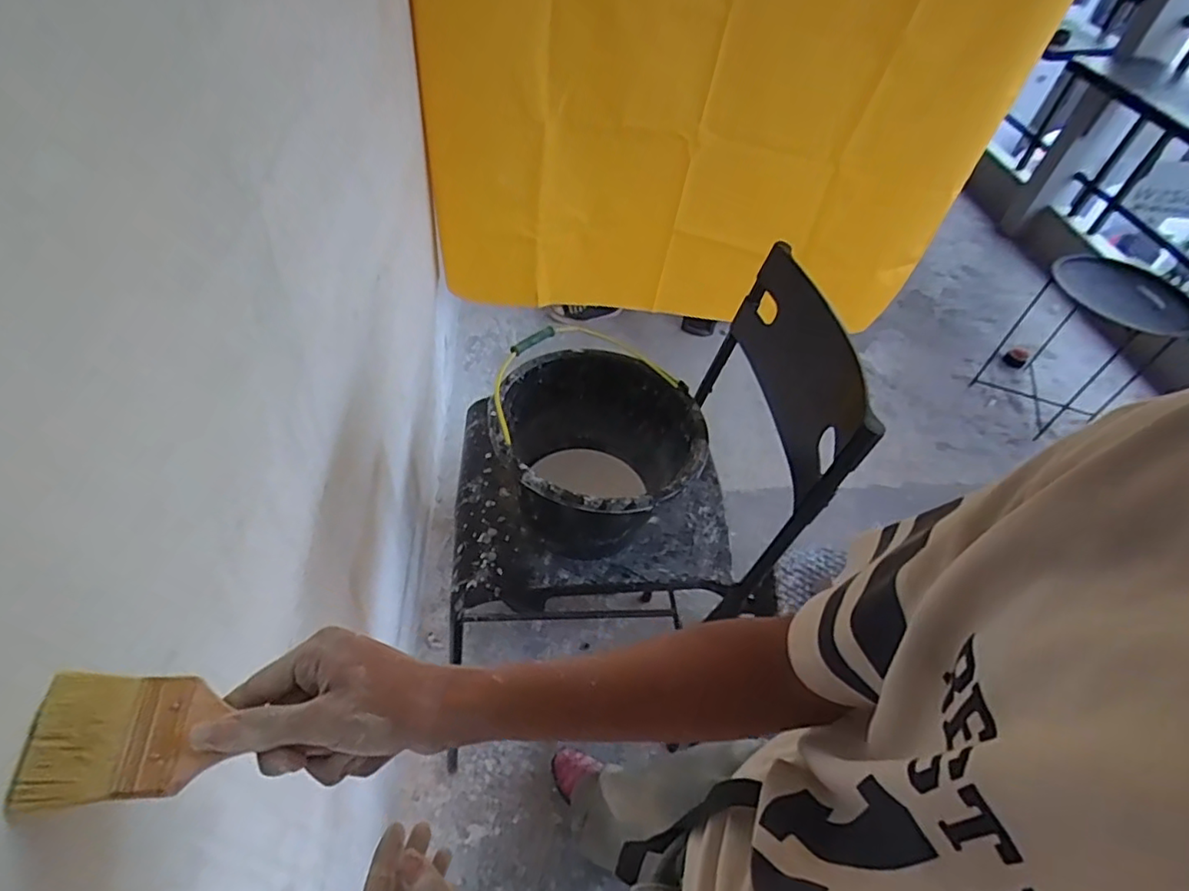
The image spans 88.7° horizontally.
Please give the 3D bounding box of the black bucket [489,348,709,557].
[{"bbox_3d":[0.000,0.029,0.849,0.266,0.208,0.251,3,50,-3],"label":"black bucket"}]

